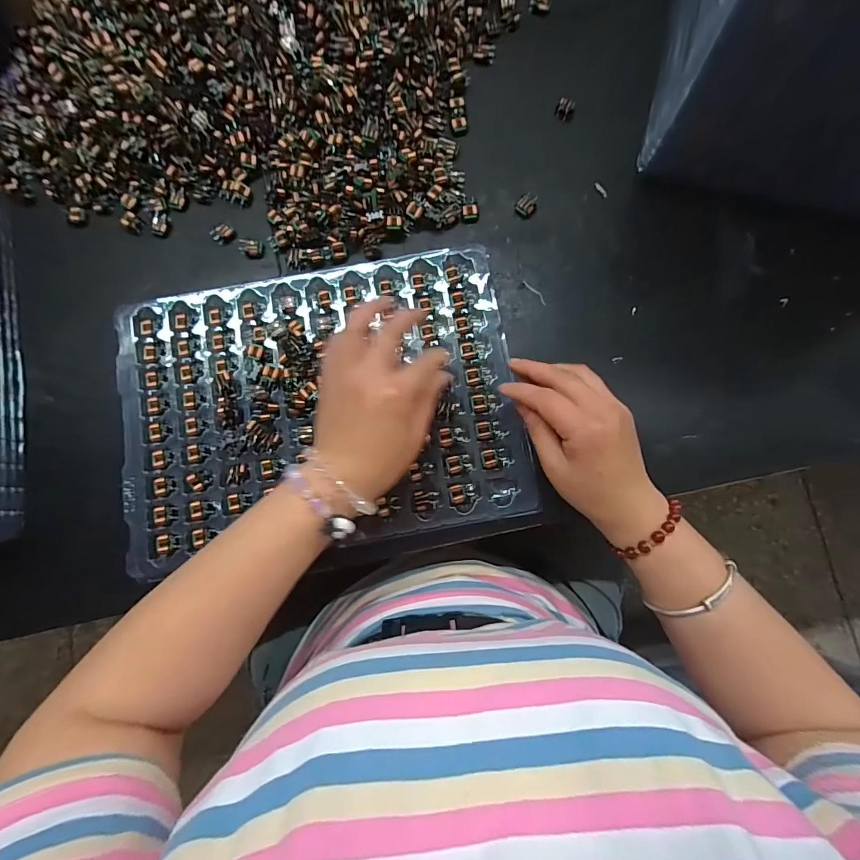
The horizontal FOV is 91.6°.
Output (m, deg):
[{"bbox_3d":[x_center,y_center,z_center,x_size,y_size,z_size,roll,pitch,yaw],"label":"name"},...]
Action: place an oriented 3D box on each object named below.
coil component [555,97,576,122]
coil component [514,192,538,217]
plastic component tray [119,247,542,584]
[{"bbox_3d":[0.131,-0.308,0.403,0.019,0.013,0.017,7,80,2],"label":"coil component"},{"bbox_3d":[0.089,-0.209,0.388,0.018,0.013,0.015,27,81,5],"label":"coil component"},{"bbox_3d":[-0.093,-0.022,0.357,0.333,0.020,0.237,-9,80,-1],"label":"plastic component tray"}]

